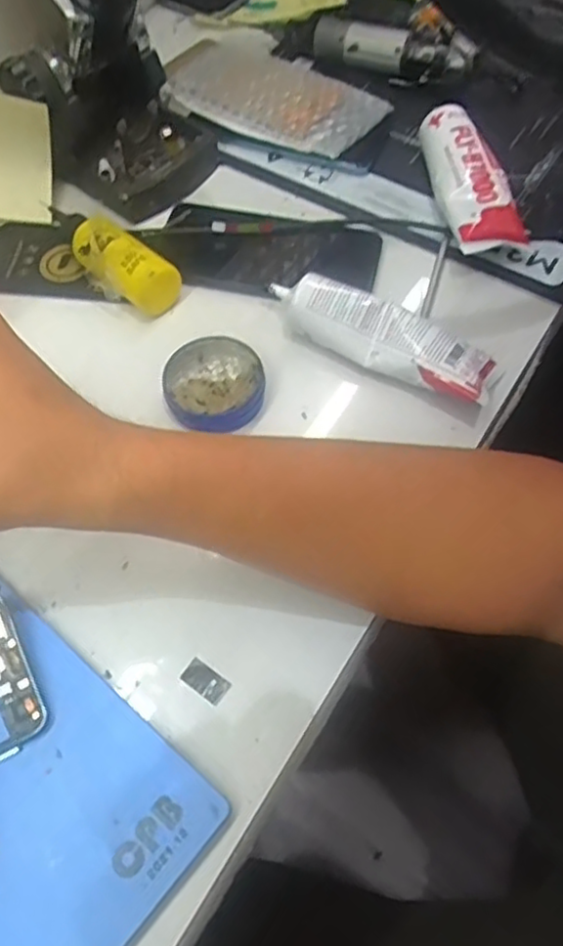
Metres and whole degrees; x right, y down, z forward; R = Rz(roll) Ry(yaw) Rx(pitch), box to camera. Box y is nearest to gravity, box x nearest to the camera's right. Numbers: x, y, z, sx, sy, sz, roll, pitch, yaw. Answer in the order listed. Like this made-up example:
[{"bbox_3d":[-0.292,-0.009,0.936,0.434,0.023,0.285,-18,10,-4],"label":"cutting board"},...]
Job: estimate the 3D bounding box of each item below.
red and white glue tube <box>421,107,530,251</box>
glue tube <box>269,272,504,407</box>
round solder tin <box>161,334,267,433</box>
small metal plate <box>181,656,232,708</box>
[{"bbox_3d":[0.142,-0.216,0.501,0.054,0.036,0.146,-6,62,-5],"label":"red and white glue tube"},{"bbox_3d":[0.064,-0.088,0.433,0.156,0.039,0.048,25,64,11],"label":"glue tube"},{"bbox_3d":[-0.043,-0.058,0.426,0.061,0.020,0.066,2,61,-3],"label":"round solder tin"},{"bbox_3d":[-0.039,0.107,0.344,0.025,0.004,0.014,35,65,15],"label":"small metal plate"}]

